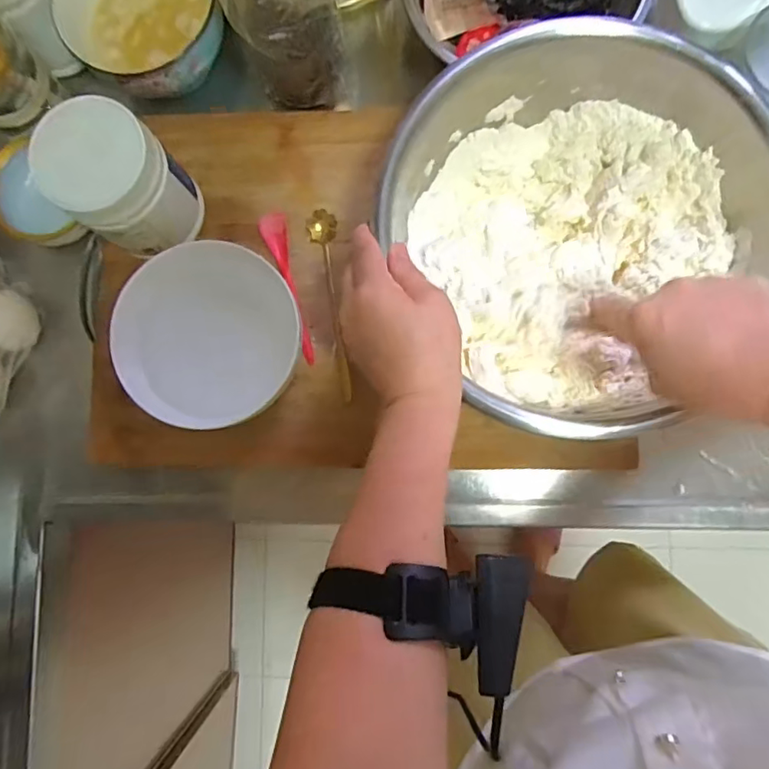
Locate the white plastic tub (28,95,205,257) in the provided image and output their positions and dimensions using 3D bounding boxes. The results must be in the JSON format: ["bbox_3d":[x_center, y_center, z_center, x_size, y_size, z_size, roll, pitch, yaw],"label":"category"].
[{"bbox_3d":[-0.202,-0.157,0.443,0.082,0.129,0.075,0,85,3],"label":"white plastic tub"}]

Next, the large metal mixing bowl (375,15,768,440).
[{"bbox_3d":[0.142,-0.123,0.428,0.247,0.104,0.253,-41,85,-1],"label":"large metal mixing bowl"}]

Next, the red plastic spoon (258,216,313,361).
[{"bbox_3d":[-0.087,-0.086,0.494,0.023,0.012,0.138,-13,85,1],"label":"red plastic spoon"}]

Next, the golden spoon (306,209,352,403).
[{"bbox_3d":[-0.042,-0.072,0.487,0.027,0.017,0.170,-12,85,1],"label":"golden spoon"}]

